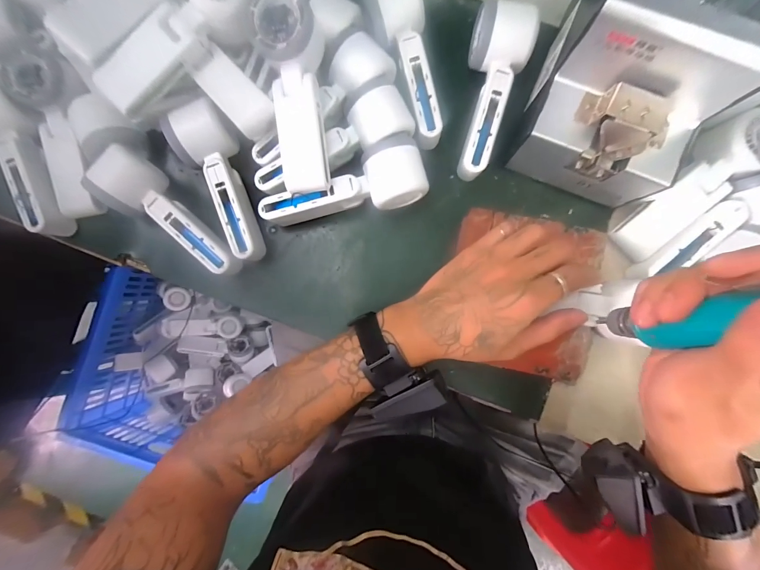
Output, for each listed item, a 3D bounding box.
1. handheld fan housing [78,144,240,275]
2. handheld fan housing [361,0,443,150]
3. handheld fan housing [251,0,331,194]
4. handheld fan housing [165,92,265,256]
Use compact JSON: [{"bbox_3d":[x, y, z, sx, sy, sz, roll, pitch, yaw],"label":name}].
[{"bbox_3d":[-0.205,-0.069,0.332,0.145,0.056,0.053,37,90,4],"label":"handheld fan housing"},{"bbox_3d":[0.024,-0.216,0.335,0.058,0.056,0.154,-10,87,2],"label":"handheld fan housing"},{"bbox_3d":[-0.075,-0.171,0.308,0.052,0.050,0.166,-5,101,3],"label":"handheld fan housing"},{"bbox_3d":[-0.159,-0.099,0.343,0.050,0.061,0.152,-19,86,2],"label":"handheld fan housing"}]

